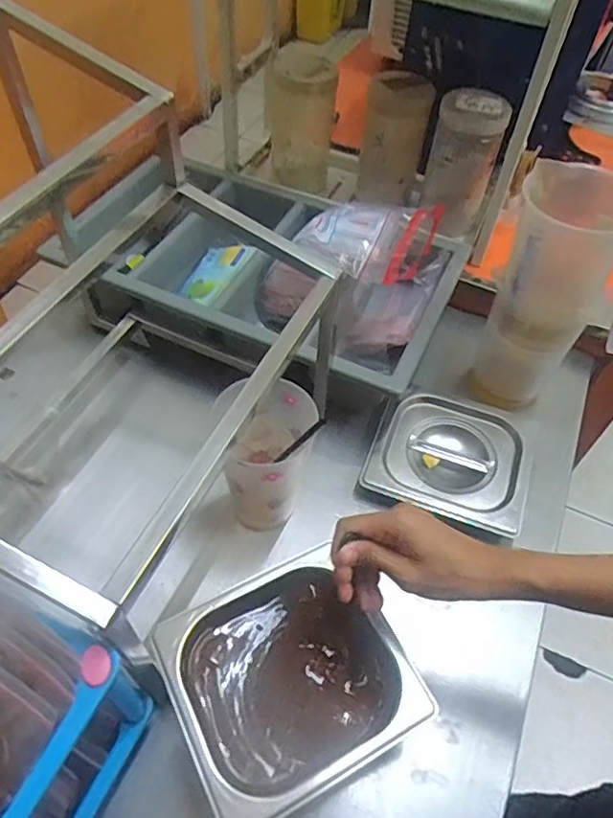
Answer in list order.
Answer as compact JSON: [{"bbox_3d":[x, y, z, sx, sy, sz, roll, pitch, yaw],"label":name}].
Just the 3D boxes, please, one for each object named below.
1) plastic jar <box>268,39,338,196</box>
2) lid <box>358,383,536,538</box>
[{"bbox_3d":[-0.007,-0.421,0.855,0.089,0.192,0.076,7,53,0],"label":"plastic jar"},{"bbox_3d":[0.169,0.050,0.684,0.176,0.030,0.167,22,55,11],"label":"lid"}]

